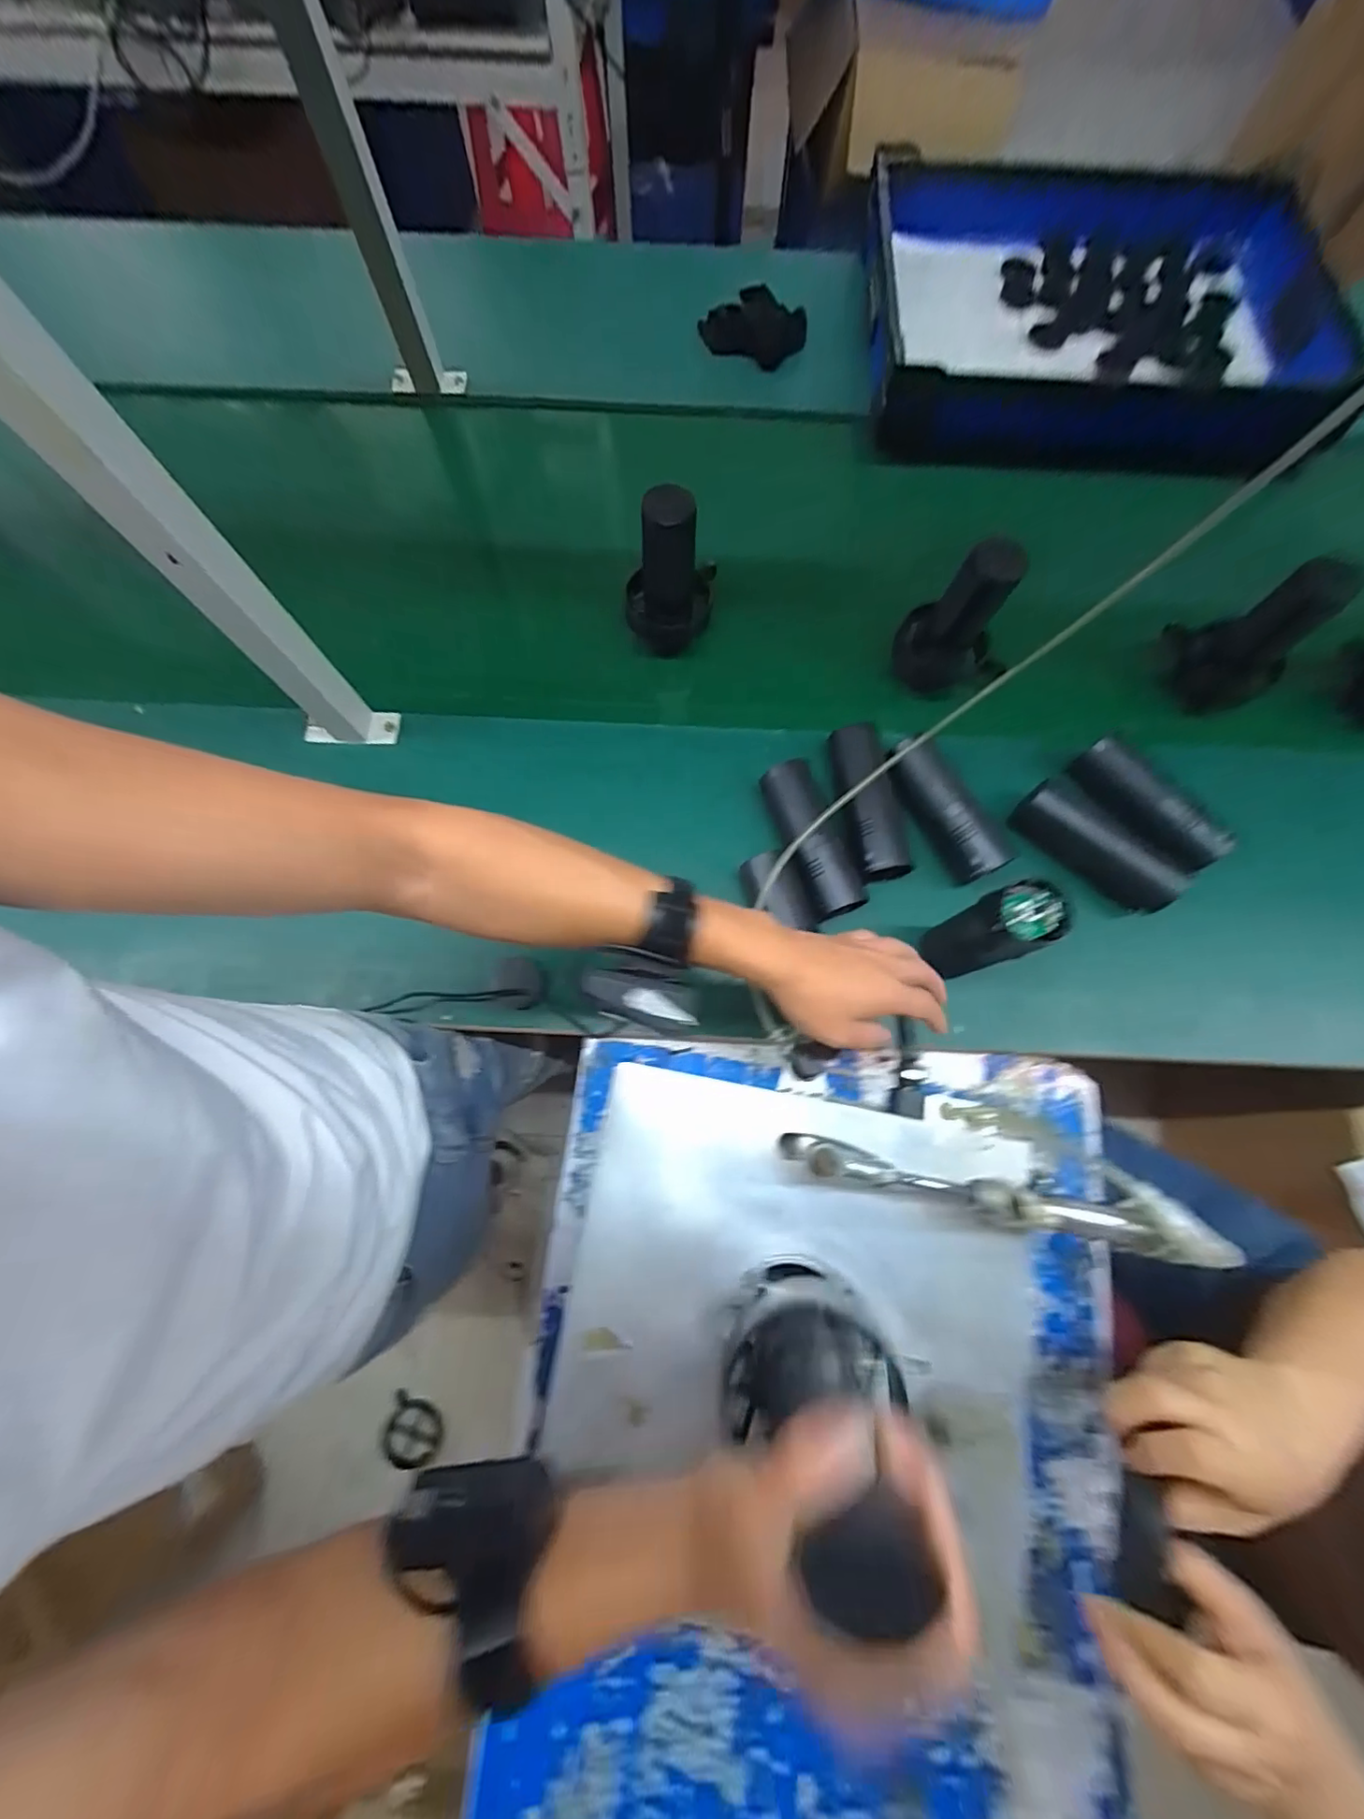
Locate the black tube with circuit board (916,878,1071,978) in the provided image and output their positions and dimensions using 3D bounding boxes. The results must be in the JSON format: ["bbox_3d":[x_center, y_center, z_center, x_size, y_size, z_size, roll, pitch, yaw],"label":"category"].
[{"bbox_3d":[0.269,0.023,0.512,0.058,0.140,0.055,-22,75,-6],"label":"black tube with circuit board"}]

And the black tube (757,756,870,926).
[{"bbox_3d":[0.132,-0.067,0.599,0.062,0.067,0.165,-15,74,-4],"label":"black tube"}]

